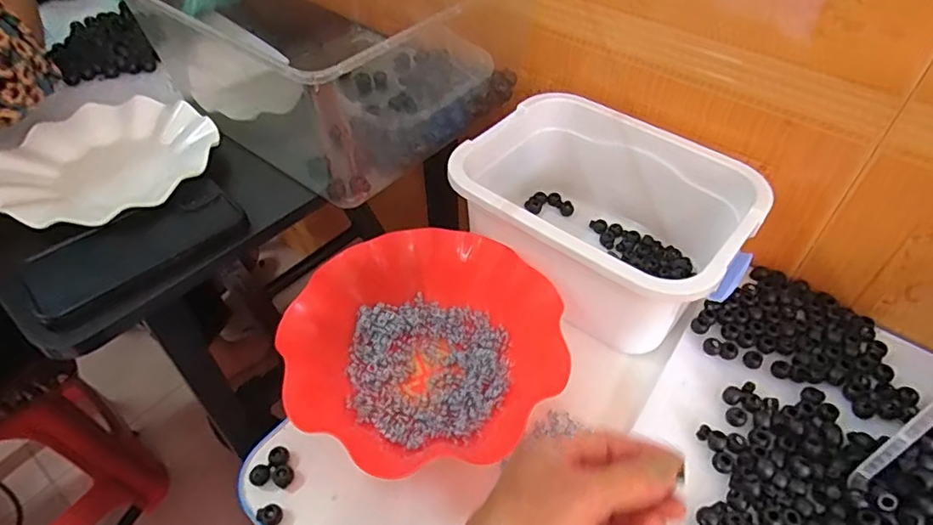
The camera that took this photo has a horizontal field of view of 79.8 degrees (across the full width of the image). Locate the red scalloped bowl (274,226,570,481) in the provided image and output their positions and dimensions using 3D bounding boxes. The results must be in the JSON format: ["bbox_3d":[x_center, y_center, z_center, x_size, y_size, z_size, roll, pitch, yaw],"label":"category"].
[{"bbox_3d":[-0.038,0.069,0.475,0.215,0.066,0.210,1,48,-1],"label":"red scalloped bowl"}]

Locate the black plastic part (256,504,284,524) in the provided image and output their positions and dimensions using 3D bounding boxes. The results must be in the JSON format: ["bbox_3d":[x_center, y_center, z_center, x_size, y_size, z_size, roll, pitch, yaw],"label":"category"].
[{"bbox_3d":[-0.145,0.187,0.410,0.018,0.010,0.013,-13,50,-12],"label":"black plastic part"}]

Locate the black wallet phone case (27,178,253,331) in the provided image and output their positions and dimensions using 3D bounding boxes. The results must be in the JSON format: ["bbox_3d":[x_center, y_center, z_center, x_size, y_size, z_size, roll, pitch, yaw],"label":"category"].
[{"bbox_3d":[-0.266,-0.013,0.455,0.160,0.016,0.081,-33,57,-27],"label":"black wallet phone case"}]

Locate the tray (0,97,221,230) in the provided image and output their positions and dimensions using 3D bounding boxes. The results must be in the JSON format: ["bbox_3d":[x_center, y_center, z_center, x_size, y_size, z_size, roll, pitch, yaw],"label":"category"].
[{"bbox_3d":[-0.332,-0.094,0.521,0.176,0.028,0.178,34,56,25],"label":"tray"}]

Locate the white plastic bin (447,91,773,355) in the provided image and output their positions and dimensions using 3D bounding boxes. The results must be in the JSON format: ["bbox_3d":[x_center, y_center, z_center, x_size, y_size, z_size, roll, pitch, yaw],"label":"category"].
[{"bbox_3d":[0.122,-0.047,0.531,0.248,0.106,0.185,30,54,23],"label":"white plastic bin"}]

